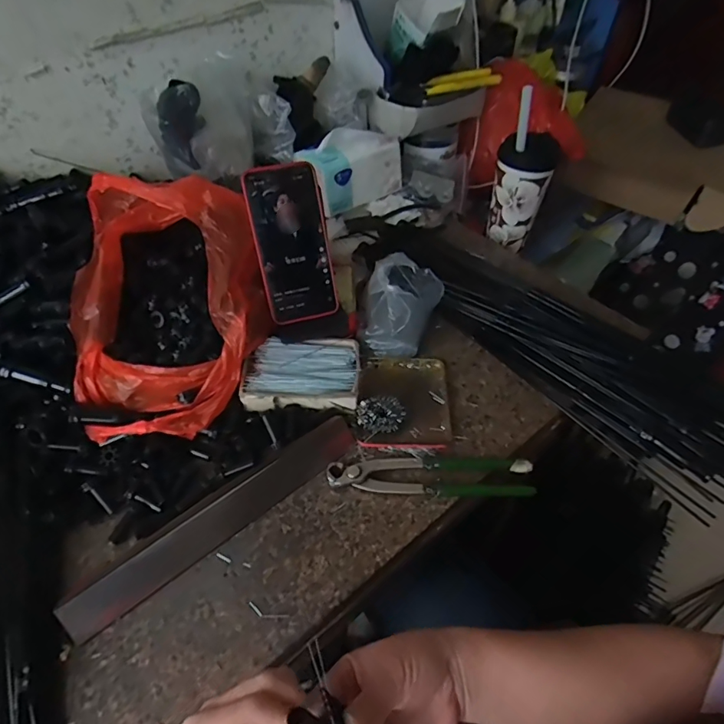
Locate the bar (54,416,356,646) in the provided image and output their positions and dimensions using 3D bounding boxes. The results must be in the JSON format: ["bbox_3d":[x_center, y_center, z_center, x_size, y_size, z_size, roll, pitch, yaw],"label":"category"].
[{"bbox_3d":[-0.122,0.138,0.431,0.279,0.025,0.031,-33,57,-26],"label":"bar"}]

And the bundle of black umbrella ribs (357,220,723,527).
[{"bbox_3d":[0.221,-0.059,0.597,0.182,0.038,0.564,-31,56,-24],"label":"bundle of black umbrella ribs"}]

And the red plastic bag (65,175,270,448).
[{"bbox_3d":[-0.199,-0.074,0.498,0.185,0.144,0.258,-6,50,-5],"label":"red plastic bag"}]

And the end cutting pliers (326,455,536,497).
[{"bbox_3d":[0.066,0.108,0.465,0.195,0.016,0.044,2,49,1],"label":"end cutting pliers"}]

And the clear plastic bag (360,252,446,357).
[{"bbox_3d":[0.047,-0.075,0.574,0.088,0.068,0.121,13,51,11],"label":"clear plastic bag"}]

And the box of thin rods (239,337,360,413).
[{"bbox_3d":[-0.067,0.013,0.523,0.123,0.020,0.081,-1,49,-1],"label":"box of thin rods"}]

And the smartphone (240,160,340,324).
[{"bbox_3d":[-0.074,-0.125,0.511,0.078,0.161,0.010,-14,19,-12],"label":"smartphone"}]

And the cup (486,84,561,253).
[{"bbox_3d":[0.241,-0.280,0.706,0.080,0.210,0.083,17,51,14],"label":"cup"}]

